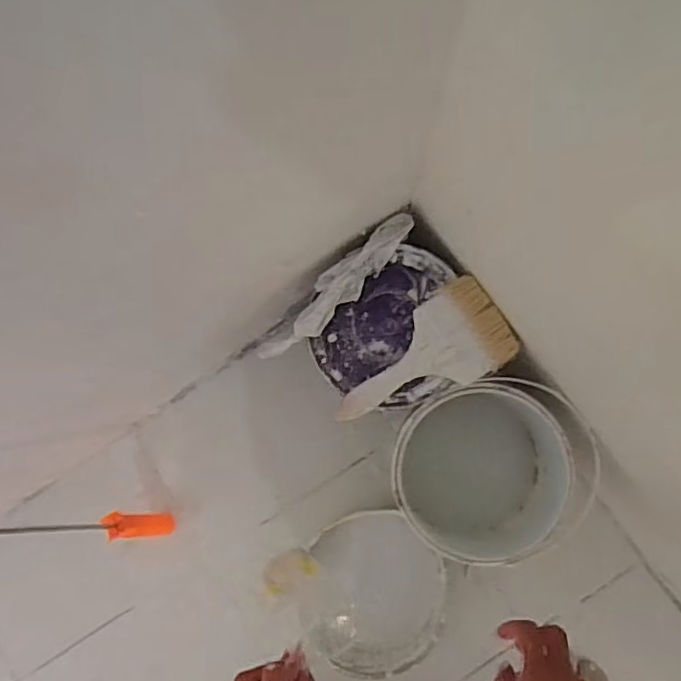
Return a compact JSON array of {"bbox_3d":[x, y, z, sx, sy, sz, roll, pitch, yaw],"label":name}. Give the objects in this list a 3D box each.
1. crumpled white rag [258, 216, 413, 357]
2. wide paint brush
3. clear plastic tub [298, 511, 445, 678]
[{"bbox_3d":[-0.005,-0.054,0.668,0.214,0.029,0.043,-42,84,-2],"label":"crumpled white rag"},{"bbox_3d":[0.088,0.026,0.652,0.193,0.022,0.097,-39,84,-1],"label":"wide paint brush"},{"bbox_3d":[0.044,0.316,0.783,0.168,0.072,0.182,0,85,3],"label":"clear plastic tub"}]

